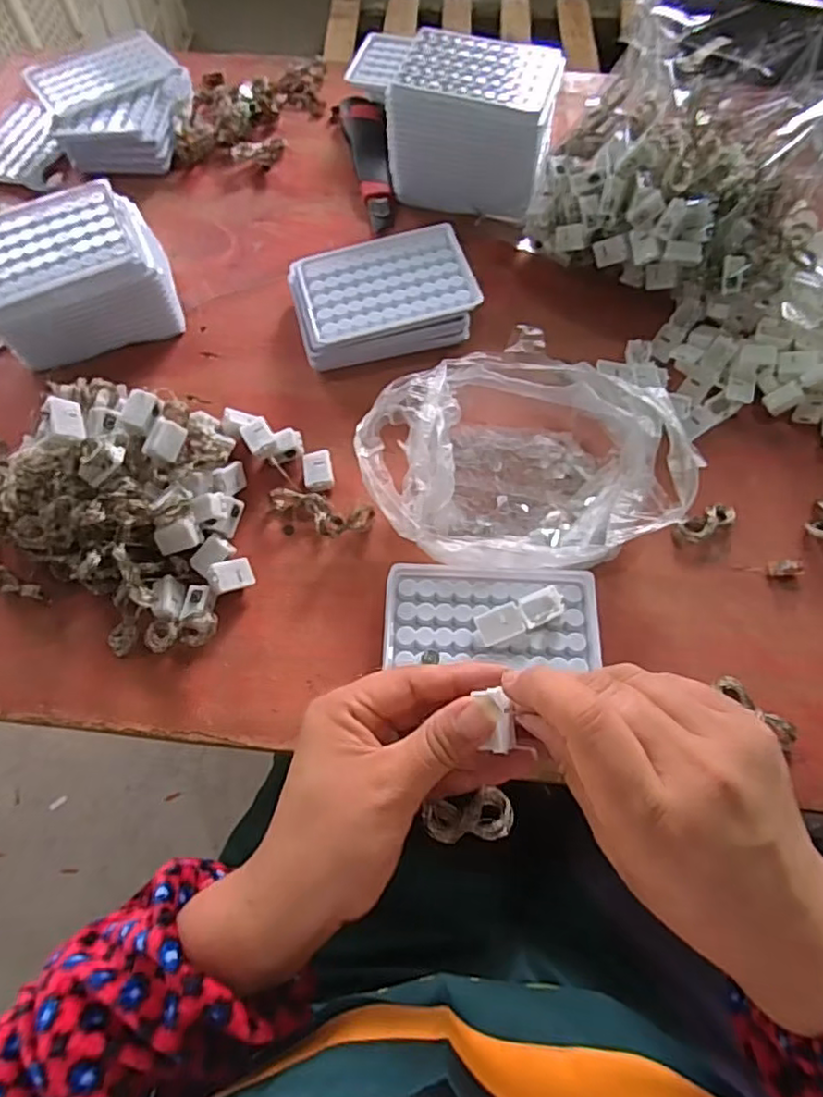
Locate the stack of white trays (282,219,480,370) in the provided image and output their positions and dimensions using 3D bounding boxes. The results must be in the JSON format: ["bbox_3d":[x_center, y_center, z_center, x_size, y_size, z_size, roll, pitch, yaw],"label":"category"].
[{"bbox_3d":[-0.023,-0.202,0.513,0.138,0.043,0.096,-15,65,-7],"label":"stack of white trays"}]

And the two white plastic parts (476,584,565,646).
[{"bbox_3d":[0.067,0.041,0.389,0.056,0.005,0.019,-23,66,-10],"label":"two white plastic parts"}]

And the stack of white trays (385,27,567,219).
[{"bbox_3d":[0.057,-0.362,0.552,0.132,0.102,0.087,19,66,10],"label":"stack of white trays"}]

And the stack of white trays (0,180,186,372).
[{"bbox_3d":[-0.270,-0.212,0.504,0.146,0.075,0.103,-19,65,-8],"label":"stack of white trays"}]

